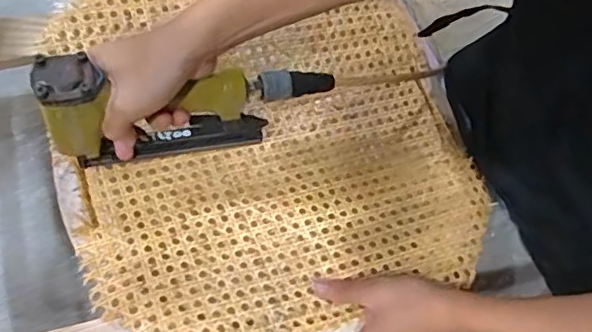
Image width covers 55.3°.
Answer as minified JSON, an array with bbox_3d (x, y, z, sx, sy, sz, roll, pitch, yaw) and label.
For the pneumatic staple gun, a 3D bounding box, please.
[{"bbox_3d":[-0.089,-0.062,0.510,0.242,0.147,0.043,-14,69,-8],"label":"pneumatic staple gun"}]

